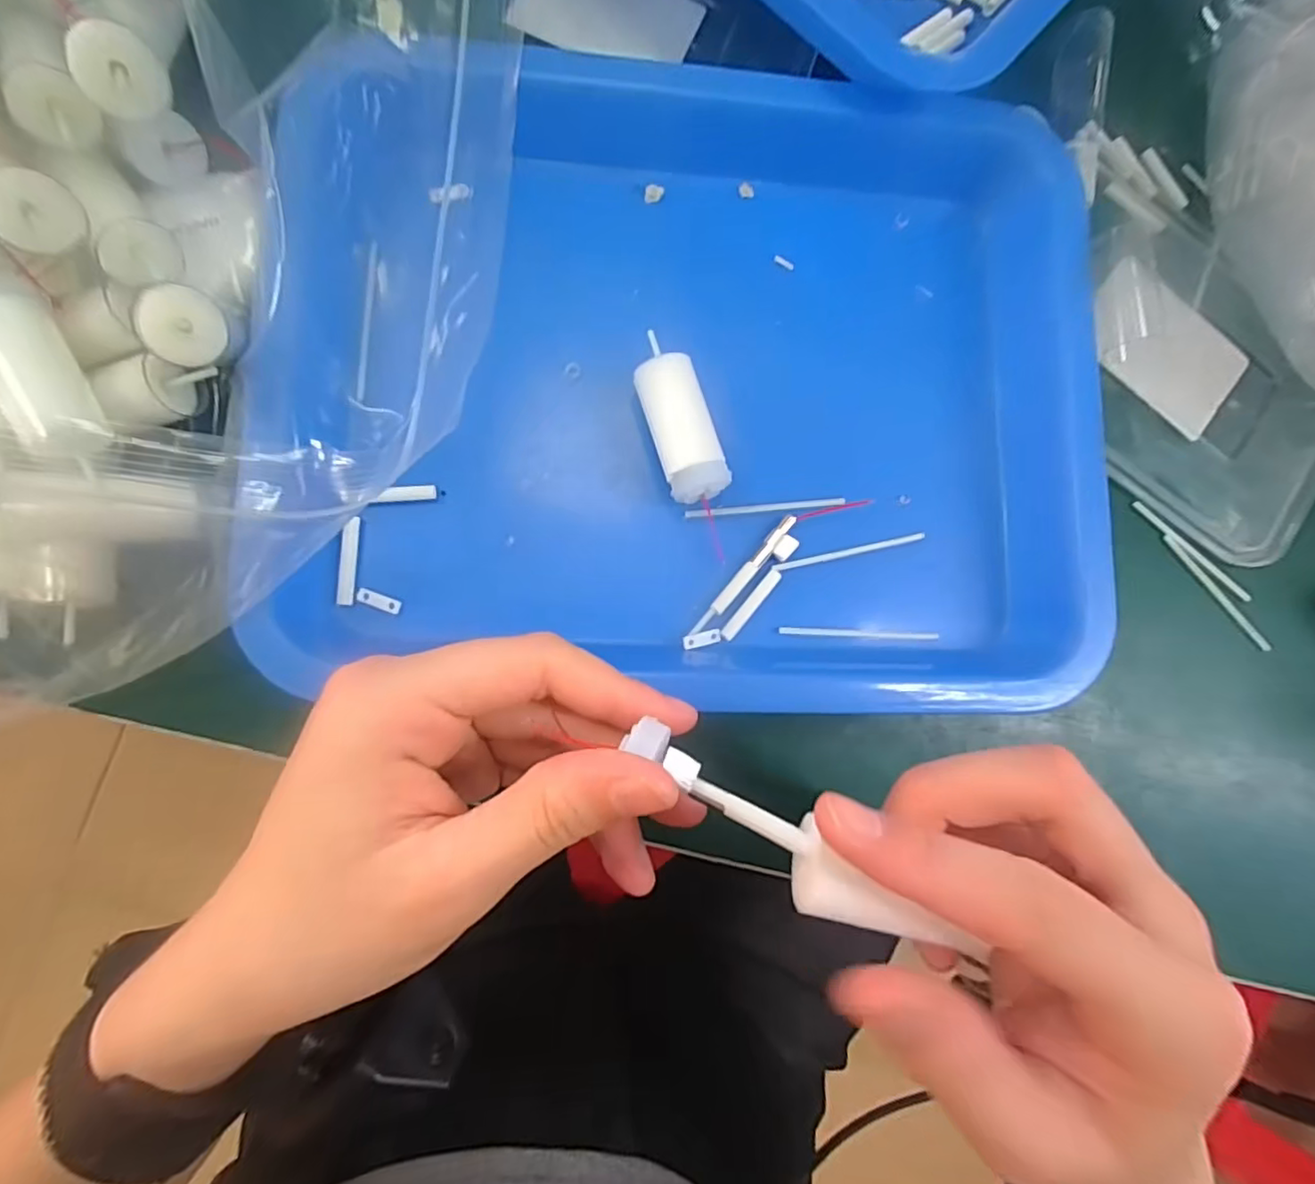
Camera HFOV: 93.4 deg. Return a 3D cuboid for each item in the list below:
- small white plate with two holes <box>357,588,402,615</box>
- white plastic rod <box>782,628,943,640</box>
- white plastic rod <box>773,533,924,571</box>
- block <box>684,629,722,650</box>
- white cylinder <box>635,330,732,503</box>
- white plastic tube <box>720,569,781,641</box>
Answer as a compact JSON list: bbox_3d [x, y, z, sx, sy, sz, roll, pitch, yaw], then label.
[{"bbox_3d":[-0.094,0.003,0.209,0.014,0.004,0.006,20,80,-4],"label":"small white plate with two holes"},{"bbox_3d":[0.074,0.015,0.226,0.059,0.004,0.004,3,83,-7],"label":"white plastic rod"},{"bbox_3d":[0.071,-0.015,0.229,0.059,0.004,0.004,-12,85,-8],"label":"white plastic rod"},{"bbox_3d":[0.016,0.017,0.218,0.014,0.004,0.005,-15,84,-9],"label":"block"},{"bbox_3d":[0.007,-0.059,0.223,0.022,0.020,0.055,-18,85,-9],"label":"white cylinder"},{"bbox_3d":[0.034,0.005,0.221,0.006,0.004,0.031,40,80,0],"label":"white plastic tube"}]

